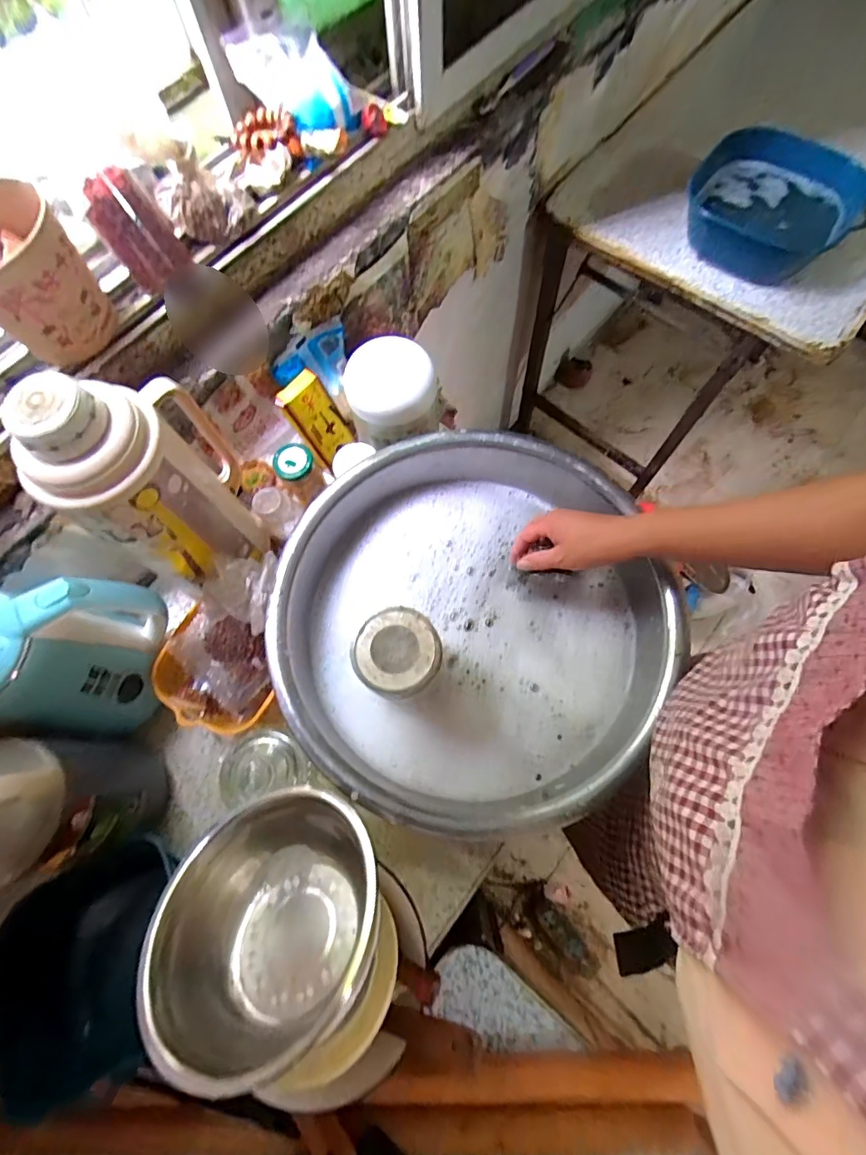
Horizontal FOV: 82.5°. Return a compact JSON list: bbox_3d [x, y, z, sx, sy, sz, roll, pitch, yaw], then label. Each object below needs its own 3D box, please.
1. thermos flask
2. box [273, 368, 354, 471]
[{"bbox_3d":[-0.266,-0.087,0.484,0.100,0.266,0.131,-5,71,0],"label":"thermos flask"},{"bbox_3d":[-0.149,-0.207,0.644,0.061,0.118,0.024,-42,55,-5],"label":"box"}]

